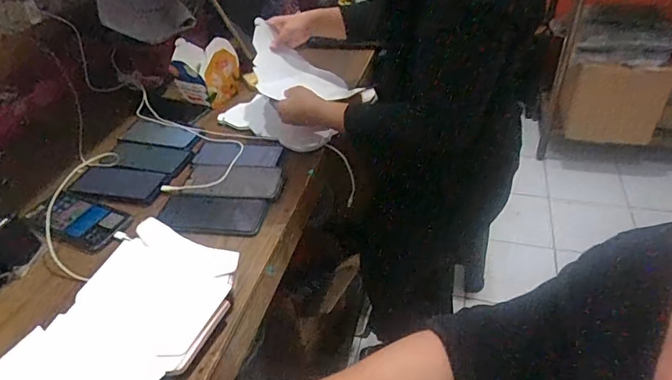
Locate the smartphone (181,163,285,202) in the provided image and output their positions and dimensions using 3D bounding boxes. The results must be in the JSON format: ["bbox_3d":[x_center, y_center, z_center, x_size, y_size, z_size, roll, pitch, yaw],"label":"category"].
[{"bbox_3d":[-0.167,-0.021,0.741,0.171,0.008,0.086,5,39,12],"label":"smartphone"}]

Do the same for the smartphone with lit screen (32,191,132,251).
[{"bbox_3d":[-0.394,0.044,0.685,0.152,0.016,0.079,18,49,11],"label":"smartphone with lit screen"}]

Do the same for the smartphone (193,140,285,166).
[{"bbox_3d":[-0.178,-0.068,0.813,0.157,0.007,0.082,2,38,8],"label":"smartphone"}]

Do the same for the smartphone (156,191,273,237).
[{"bbox_3d":[-0.188,0.037,0.684,0.162,0.015,0.076,4,39,11],"label":"smartphone"}]

